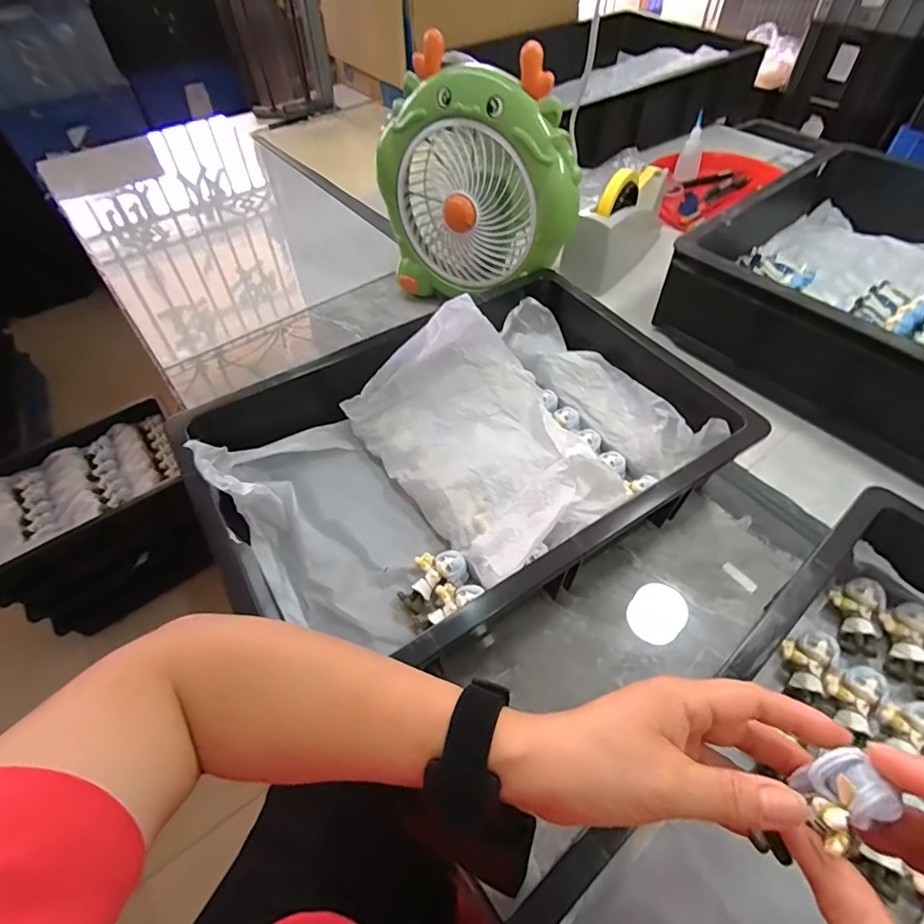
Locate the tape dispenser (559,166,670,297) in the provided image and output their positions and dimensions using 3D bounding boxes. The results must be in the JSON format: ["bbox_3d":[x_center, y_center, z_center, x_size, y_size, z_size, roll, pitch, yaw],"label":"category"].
[{"bbox_3d":[0.228,-0.353,0.721,0.078,0.115,0.207,30,59,23],"label":"tape dispenser"}]

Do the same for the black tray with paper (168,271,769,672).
[{"bbox_3d":[0.018,-0.020,0.481,0.472,0.106,0.323,-26,56,-17],"label":"black tray with paper"}]

